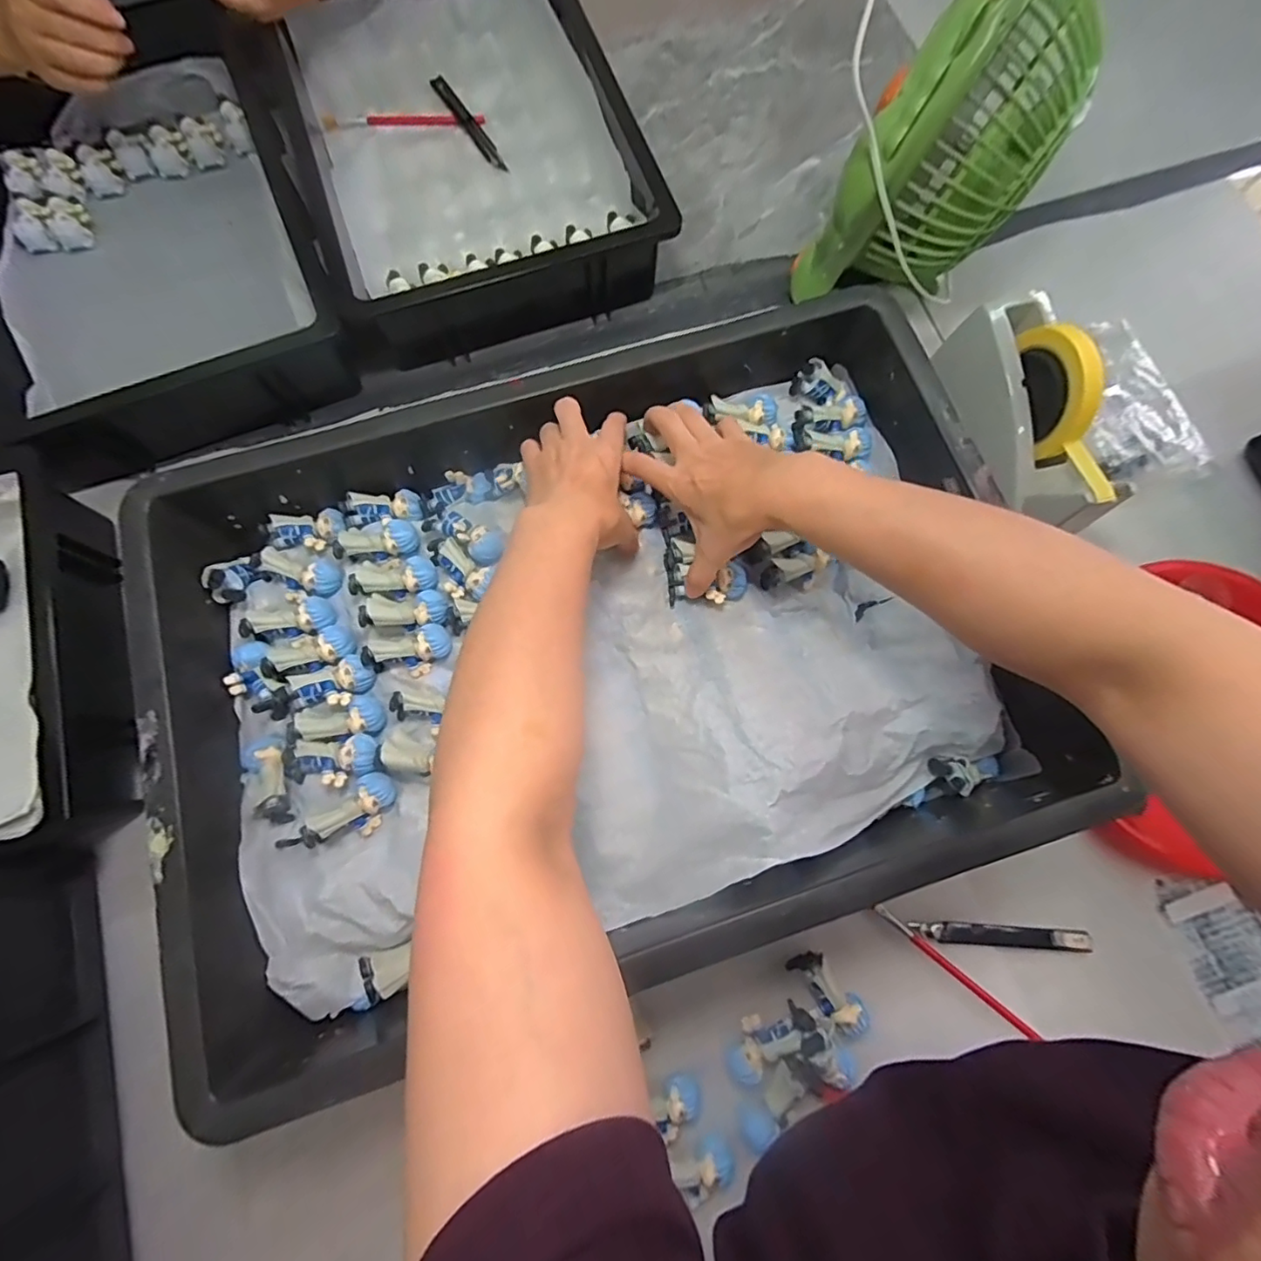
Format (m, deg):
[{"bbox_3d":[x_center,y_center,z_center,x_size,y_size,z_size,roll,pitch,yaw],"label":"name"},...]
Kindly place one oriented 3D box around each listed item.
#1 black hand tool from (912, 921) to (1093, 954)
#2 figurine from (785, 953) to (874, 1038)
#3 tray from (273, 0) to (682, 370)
[{"bbox_3d":[0.290,0.238,0.429,0.141,0.009,0.016,4,76,1],"label":"black hand tool"},{"bbox_3d":[0.150,0.270,0.408,0.025,0.018,0.063,-40,67,-9],"label":"figurine"},{"bbox_3d":[-0.168,-0.503,0.566,0.301,0.079,0.436,-19,77,-5],"label":"tray"}]

